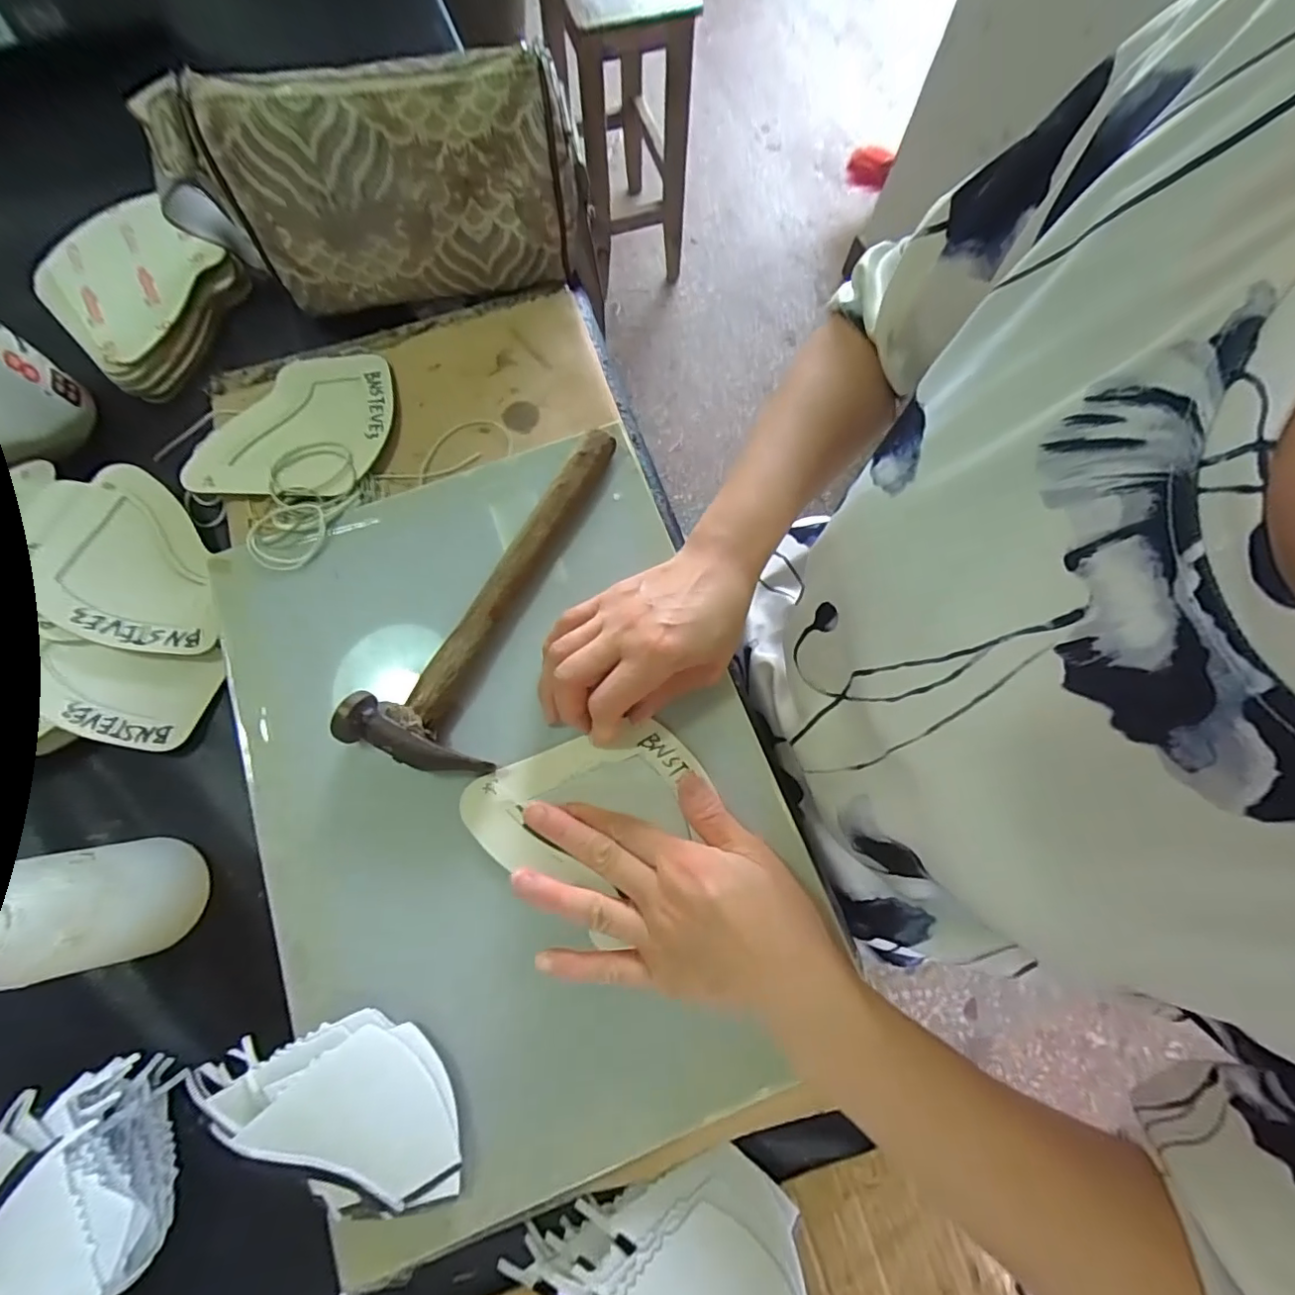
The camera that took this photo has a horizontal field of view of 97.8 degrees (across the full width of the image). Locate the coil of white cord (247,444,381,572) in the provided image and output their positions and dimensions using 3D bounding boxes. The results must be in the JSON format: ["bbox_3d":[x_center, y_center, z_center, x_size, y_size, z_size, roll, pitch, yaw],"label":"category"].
[{"bbox_3d":[-0.239,-0.099,0.389,0.080,0.021,0.095,31,76,6],"label":"coil of white cord"}]

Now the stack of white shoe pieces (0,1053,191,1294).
[{"bbox_3d":[-0.291,0.288,0.284,0.079,0.057,0.127,20,76,4],"label":"stack of white shoe pieces"}]

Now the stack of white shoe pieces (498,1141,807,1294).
[{"bbox_3d":[0.006,0.317,0.275,0.148,0.051,0.085,-15,76,-6],"label":"stack of white shoe pieces"}]

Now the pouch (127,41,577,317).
[{"bbox_3d":[-0.183,-0.324,0.403,0.255,0.116,0.069,-10,75,-4],"label":"pouch"}]

